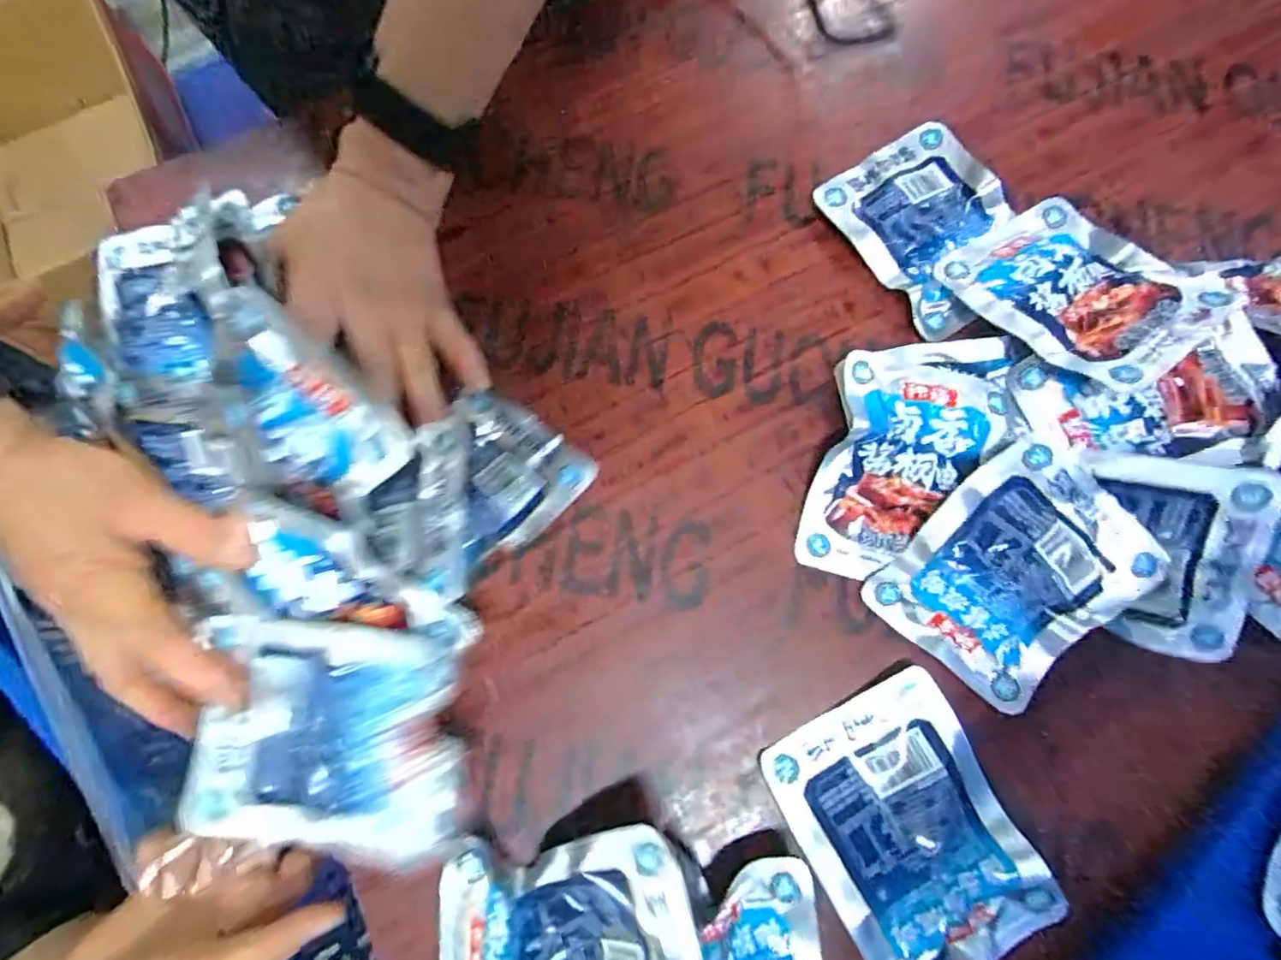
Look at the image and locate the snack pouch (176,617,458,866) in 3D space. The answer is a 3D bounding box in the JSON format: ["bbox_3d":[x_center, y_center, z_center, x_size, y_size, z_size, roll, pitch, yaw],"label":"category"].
[{"bbox_3d":[-0.144,0.117,0.278,0.126,0.023,0.097,7,75,1],"label":"snack pouch"}]

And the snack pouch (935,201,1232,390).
[{"bbox_3d":[0.252,-0.113,0.354,0.104,0.016,0.128,-37,60,-10],"label":"snack pouch"}]

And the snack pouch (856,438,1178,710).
[{"bbox_3d":[0.194,0.050,0.317,0.123,0.031,0.096,-40,79,-11],"label":"snack pouch"}]

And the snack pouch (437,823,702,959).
[{"bbox_3d":[-0.033,0.207,0.267,0.120,0.018,0.097,-8,87,13],"label":"snack pouch"}]

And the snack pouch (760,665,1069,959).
[{"bbox_3d":[0.129,0.170,0.297,0.095,0.011,0.126,-28,77,-8],"label":"snack pouch"}]

